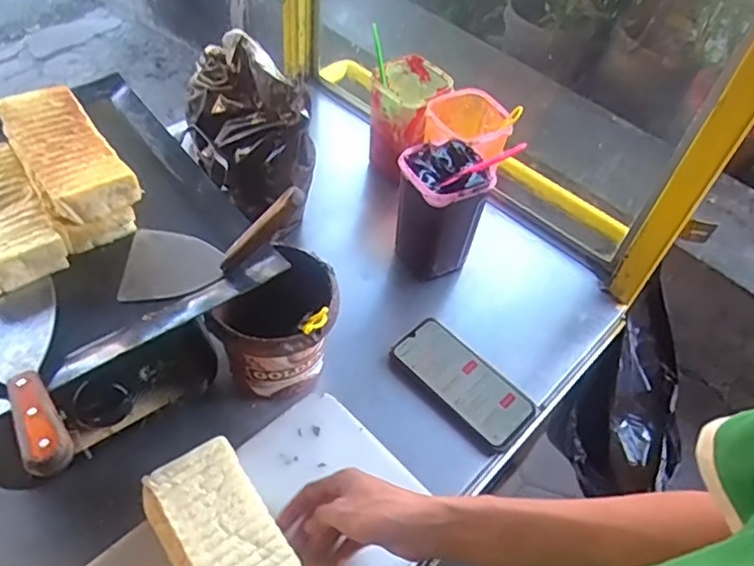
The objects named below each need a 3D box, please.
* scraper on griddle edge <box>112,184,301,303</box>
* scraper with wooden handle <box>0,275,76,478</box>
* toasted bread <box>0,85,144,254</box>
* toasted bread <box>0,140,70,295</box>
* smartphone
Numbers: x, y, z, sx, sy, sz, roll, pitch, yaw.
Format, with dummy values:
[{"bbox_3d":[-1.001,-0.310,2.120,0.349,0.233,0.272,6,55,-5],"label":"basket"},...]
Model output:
[{"bbox_3d":[-0.147,-0.031,0.570,0.193,0.052,0.080,-18,47,24],"label":"scraper on griddle edge"},{"bbox_3d":[-0.287,0.072,0.494,0.088,0.022,0.212,-27,45,-24],"label":"scraper with wooden handle"},{"bbox_3d":[-0.314,-0.123,0.624,0.082,0.061,0.180,-28,60,-25],"label":"toasted bread"},{"bbox_3d":[-0.373,-0.072,0.596,0.076,0.029,0.181,-28,60,-25],"label":"toasted bread"},{"bbox_3d":[0.097,0.110,0.695,0.165,0.014,0.078,40,59,23],"label":"smartphone"}]

